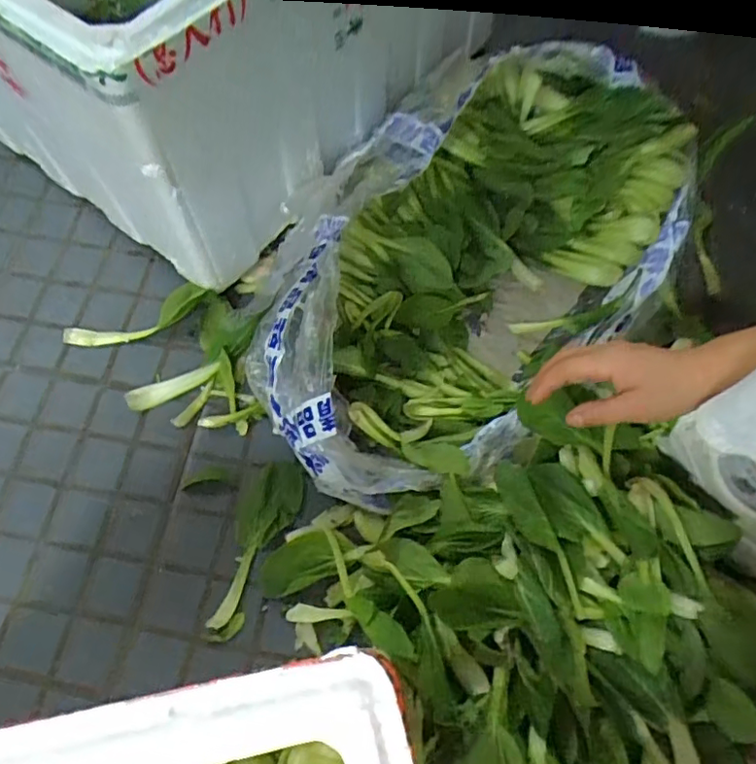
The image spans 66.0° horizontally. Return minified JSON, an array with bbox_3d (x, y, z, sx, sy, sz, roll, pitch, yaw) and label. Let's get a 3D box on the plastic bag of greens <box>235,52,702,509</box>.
[{"bbox_3d":[0.093,-0.122,0.613,0.302,0.226,0.494,42,71,17],"label":"plastic bag of greens"}]

